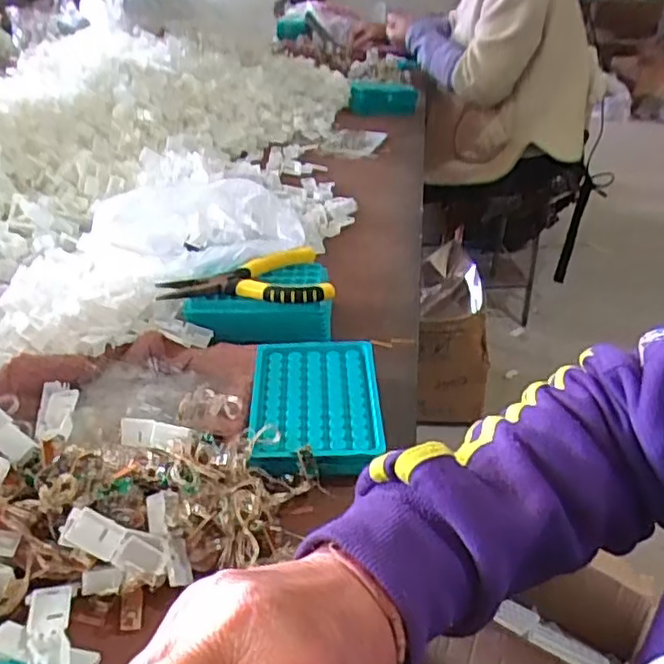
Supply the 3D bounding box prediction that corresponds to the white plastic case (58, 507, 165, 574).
[{"bbox_3d":[-0.120,0.116,0.363,0.058,0.013,0.022,28,28,-16],"label":"white plastic case"}]

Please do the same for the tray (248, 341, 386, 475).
[{"bbox_3d":[-0.012,0.053,0.496,0.096,0.022,0.134,1,32,-1],"label":"tray"}]

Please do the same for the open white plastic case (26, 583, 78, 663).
[{"bbox_3d":[-0.145,0.156,0.335,0.022,0.009,0.058,-8,33,-14],"label":"open white plastic case"}]

